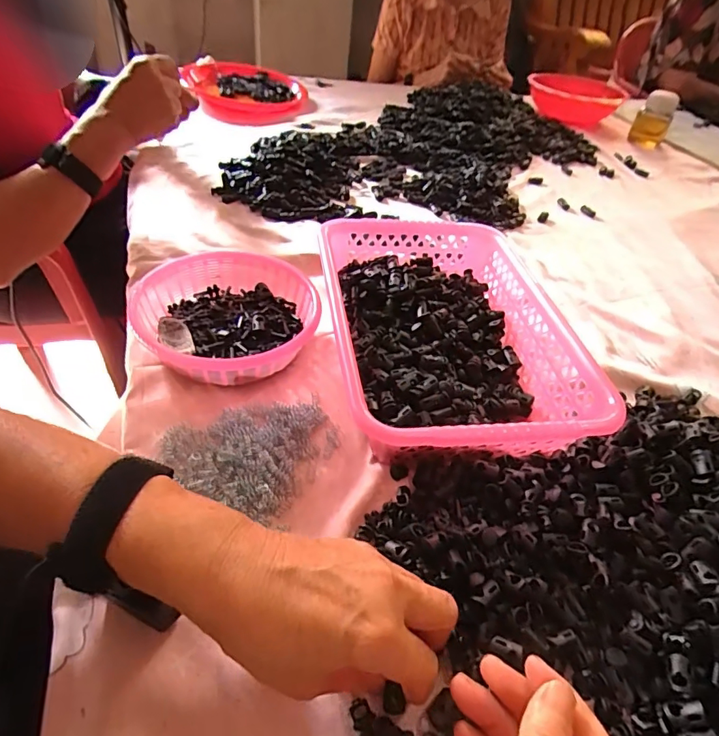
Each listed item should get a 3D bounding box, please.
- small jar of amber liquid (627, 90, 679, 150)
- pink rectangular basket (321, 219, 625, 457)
[{"bbox_3d":[0.704,-0.596,1.117,0.077,0.099,0.078,28,48,19],"label":"small jar of amber liquid"},{"bbox_3d":[0.079,-0.037,0.457,0.204,0.073,0.306,-3,46,-10],"label":"pink rectangular basket"}]

